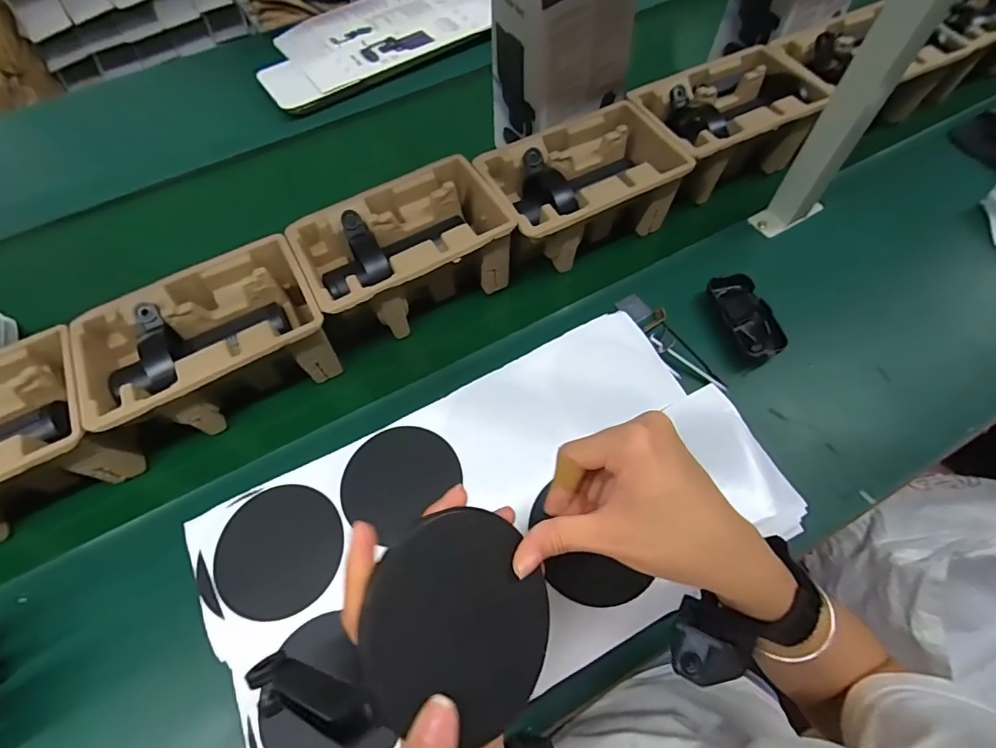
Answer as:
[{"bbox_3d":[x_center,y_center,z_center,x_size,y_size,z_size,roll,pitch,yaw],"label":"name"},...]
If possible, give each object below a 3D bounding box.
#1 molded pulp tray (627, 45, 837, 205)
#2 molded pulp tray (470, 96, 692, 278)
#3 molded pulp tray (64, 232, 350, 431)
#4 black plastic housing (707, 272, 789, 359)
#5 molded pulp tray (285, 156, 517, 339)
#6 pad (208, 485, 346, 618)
[{"bbox_3d":[0.297,-0.326,0.644,0.217,0.094,0.168,-25,66,-10],"label":"molded pulp tray"},{"bbox_3d":[0.098,-0.232,0.606,0.221,0.095,0.155,-26,66,-11],"label":"molded pulp tray"},{"bbox_3d":[-0.300,-0.032,0.519,0.221,0.100,0.139,-29,66,-12],"label":"molded pulp tray"},{"bbox_3d":[0.285,-0.066,0.552,0.053,0.026,0.109,-13,64,-5],"label":"black plastic housing"},{"bbox_3d":[-0.108,-0.143,0.569,0.220,0.093,0.140,-28,66,-12],"label":"molded pulp tray"},{"bbox_3d":[-0.167,0.133,0.366,0.095,0.004,0.091,-1,64,1],"label":"pad"}]

